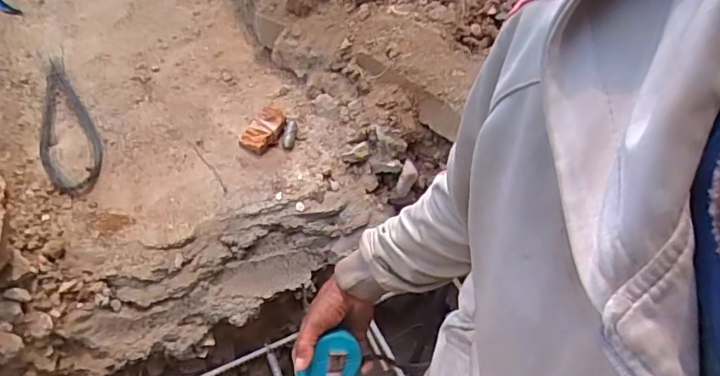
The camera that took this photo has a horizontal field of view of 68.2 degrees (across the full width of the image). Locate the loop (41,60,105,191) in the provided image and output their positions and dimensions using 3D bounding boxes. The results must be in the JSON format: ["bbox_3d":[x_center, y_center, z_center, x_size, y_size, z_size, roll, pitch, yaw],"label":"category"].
[{"bbox_3d":[-0.594,-0.136,1.075,0.104,0.018,0.414,-16,51,-21],"label":"loop"}]

